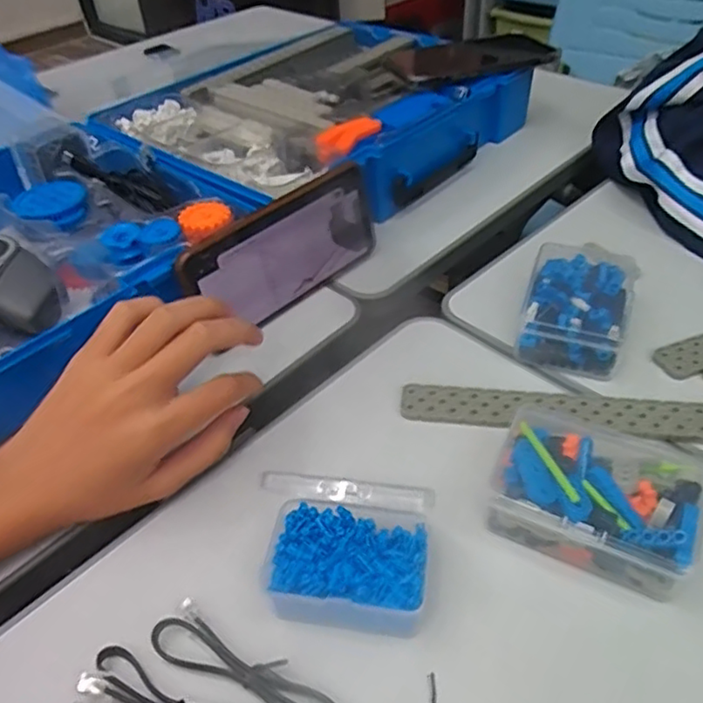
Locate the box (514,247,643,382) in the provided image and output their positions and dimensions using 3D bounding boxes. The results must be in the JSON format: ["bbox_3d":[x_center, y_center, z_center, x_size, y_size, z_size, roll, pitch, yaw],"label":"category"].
[{"bbox_3d":[0.153,-0.030,0.419,0.065,0.036,0.101,16,47,20],"label":"box"}]

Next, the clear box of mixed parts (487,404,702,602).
[{"bbox_3d":[0.121,0.071,0.311,0.094,0.032,0.074,18,48,21],"label":"clear box of mixed parts"}]

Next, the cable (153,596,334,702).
[{"bbox_3d":[-0.045,0.140,0.268,0.095,0.007,0.023,20,49,23],"label":"cable"}]

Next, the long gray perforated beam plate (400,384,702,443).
[{"bbox_3d":[0.131,0.036,0.364,0.198,0.010,0.031,5,45,9],"label":"long gray perforated beam plate"}]

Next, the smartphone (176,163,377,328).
[{"bbox_3d":[-0.045,-0.067,0.437,0.160,0.080,0.014,-35,52,-28],"label":"smartphone"}]

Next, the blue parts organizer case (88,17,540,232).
[{"bbox_3d":[-0.027,-0.221,0.603,0.268,0.073,0.365,27,52,28],"label":"blue parts organizer case"}]

